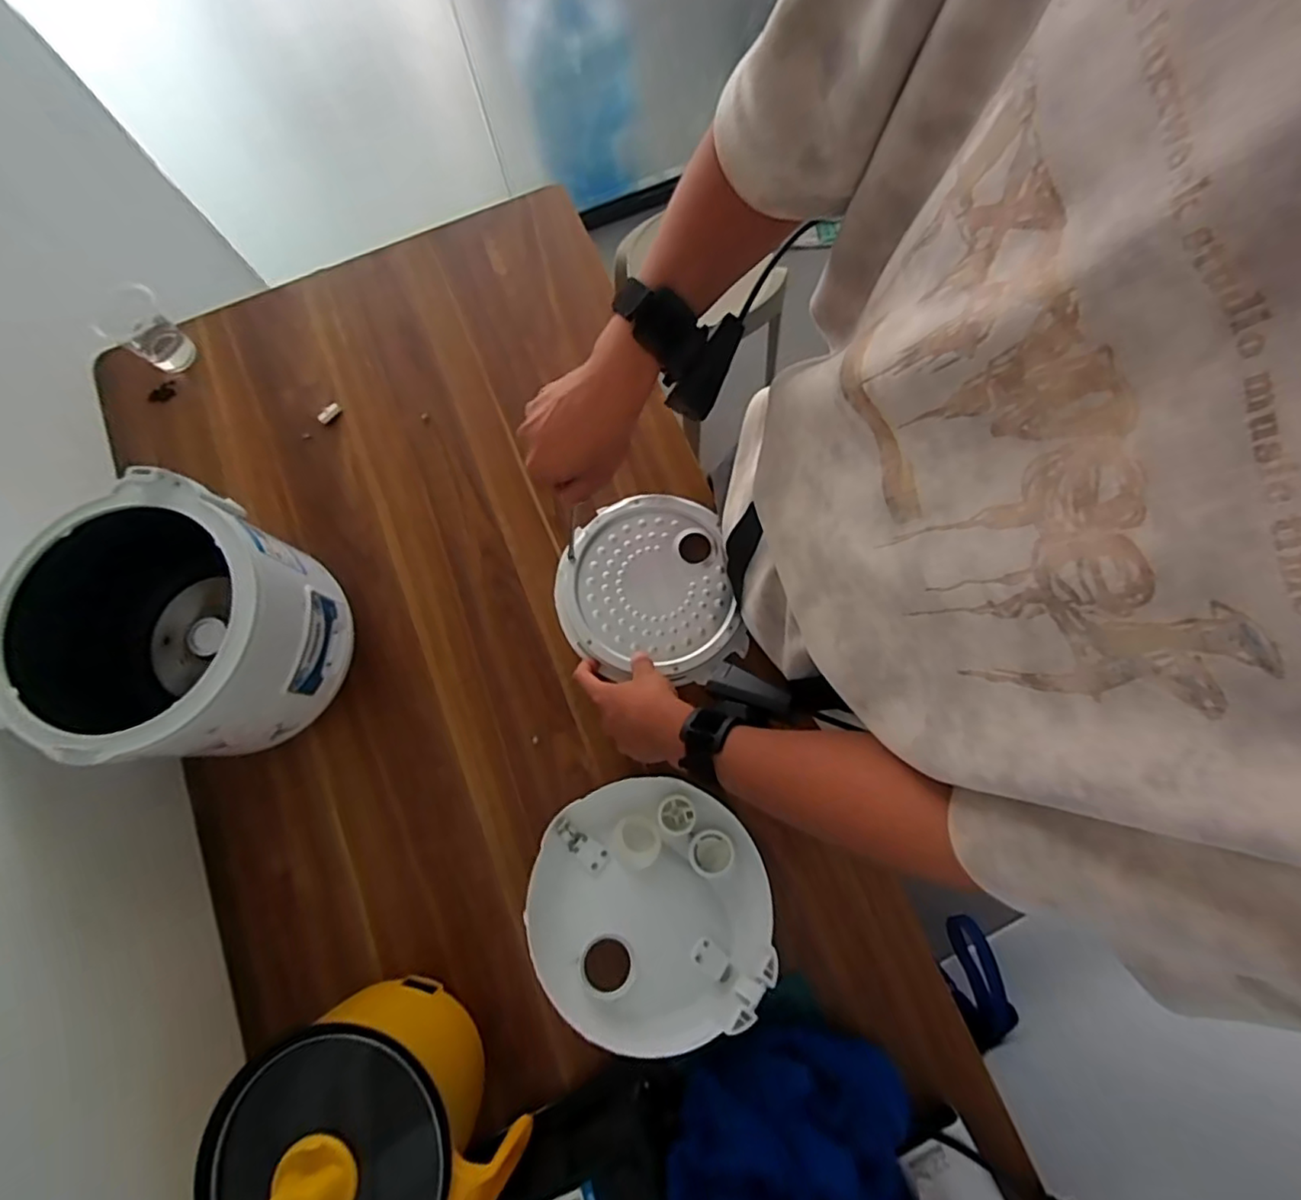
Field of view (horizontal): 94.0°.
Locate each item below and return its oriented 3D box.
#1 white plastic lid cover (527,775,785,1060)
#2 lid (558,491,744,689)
[{"bbox_3d":[0.002,0.264,0.525,0.207,0.035,0.204,-9,59,-14],"label":"white plastic lid cover"},{"bbox_3d":[-0.006,-0.008,0.620,0.174,0.020,0.189,-12,78,-1],"label":"lid"}]

